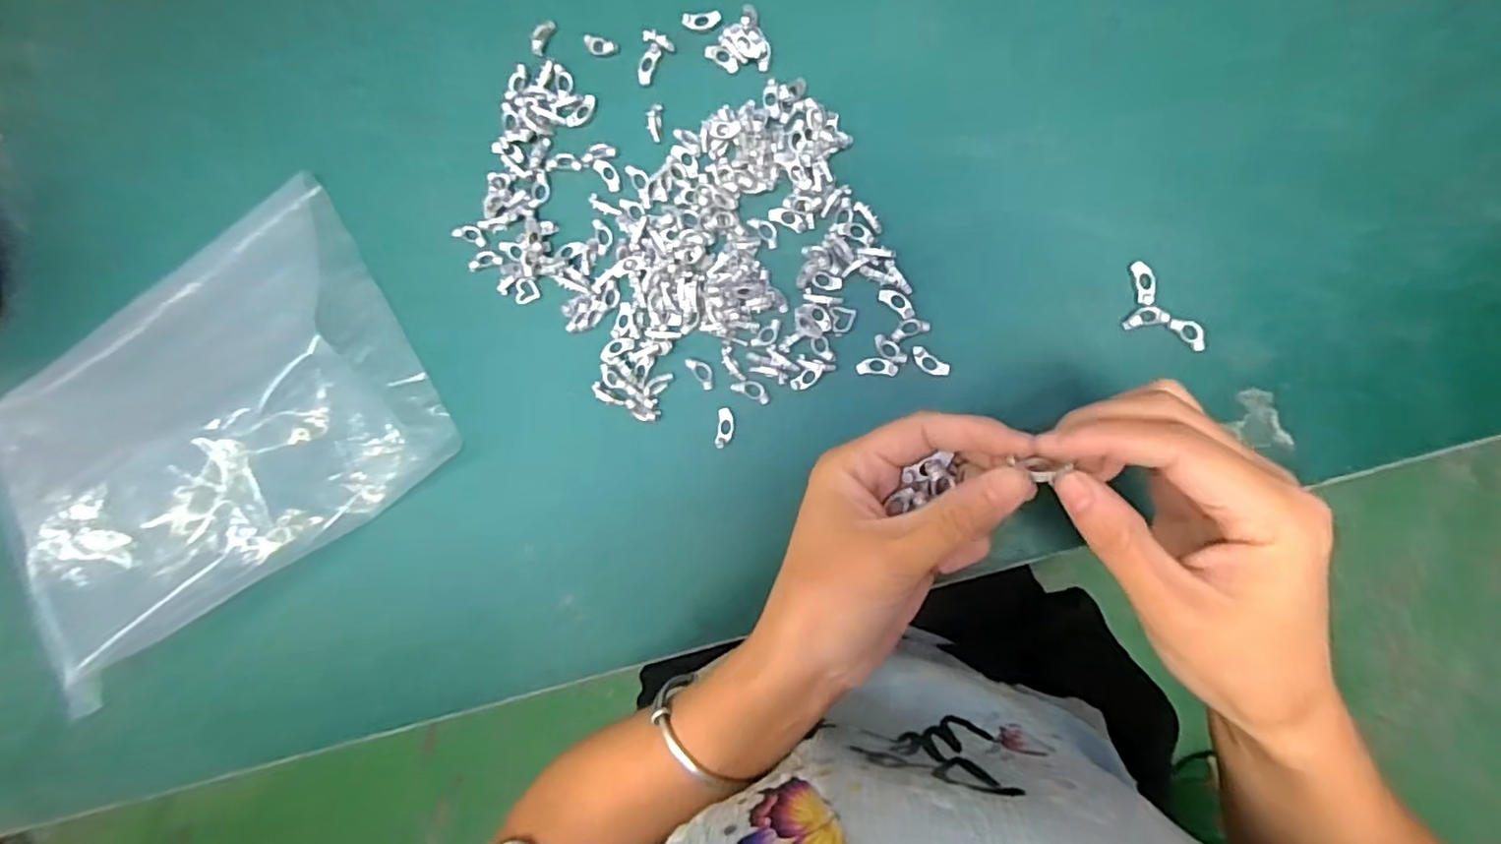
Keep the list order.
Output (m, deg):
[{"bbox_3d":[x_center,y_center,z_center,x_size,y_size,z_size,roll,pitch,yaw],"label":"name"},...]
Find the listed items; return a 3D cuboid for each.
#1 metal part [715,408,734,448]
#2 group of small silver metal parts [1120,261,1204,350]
[{"bbox_3d":[-0.014,0.004,0.361,0.009,0.004,0.023,9,92,9],"label":"metal part"},{"bbox_3d":[0.200,-0.052,0.322,0.026,0.004,0.053,-40,85,8],"label":"group of small silver metal parts"}]

